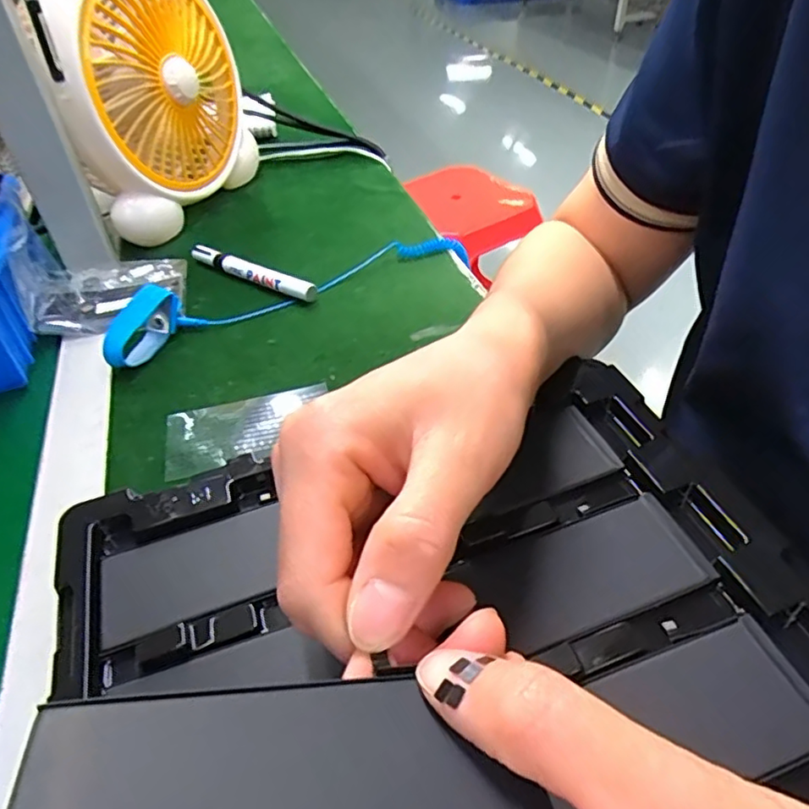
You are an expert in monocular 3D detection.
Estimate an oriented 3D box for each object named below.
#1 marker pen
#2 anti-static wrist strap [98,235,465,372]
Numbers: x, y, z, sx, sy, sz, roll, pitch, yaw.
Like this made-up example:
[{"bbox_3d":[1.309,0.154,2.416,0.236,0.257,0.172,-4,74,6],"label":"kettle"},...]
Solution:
[{"bbox_3d":[-0.134,-0.118,0.524,0.141,0.017,0.015,23,49,25],"label":"marker pen"},{"bbox_3d":[-0.089,-0.111,0.499,0.321,0.039,0.064,-23,47,-19],"label":"anti-static wrist strap"}]

